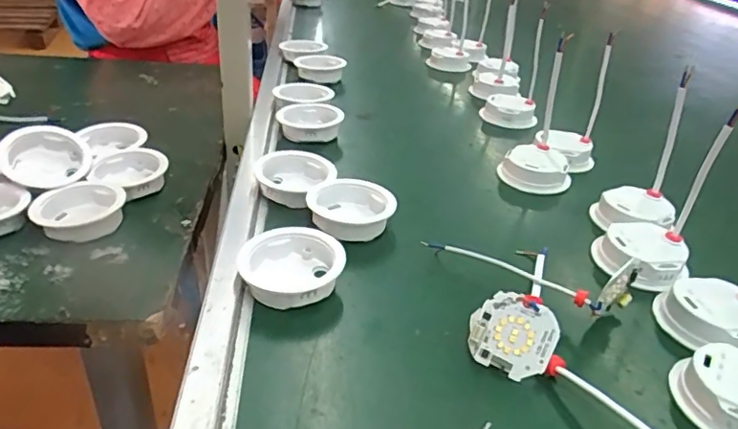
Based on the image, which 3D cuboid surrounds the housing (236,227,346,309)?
[{"bbox_3d":[-0.056,0.040,0.393,0.071,0.031,0.062,12,32,7],"label":"housing"}]

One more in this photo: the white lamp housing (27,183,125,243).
[{"bbox_3d":[-0.251,-0.004,0.480,0.071,0.023,0.058,-12,36,-28],"label":"white lamp housing"}]

